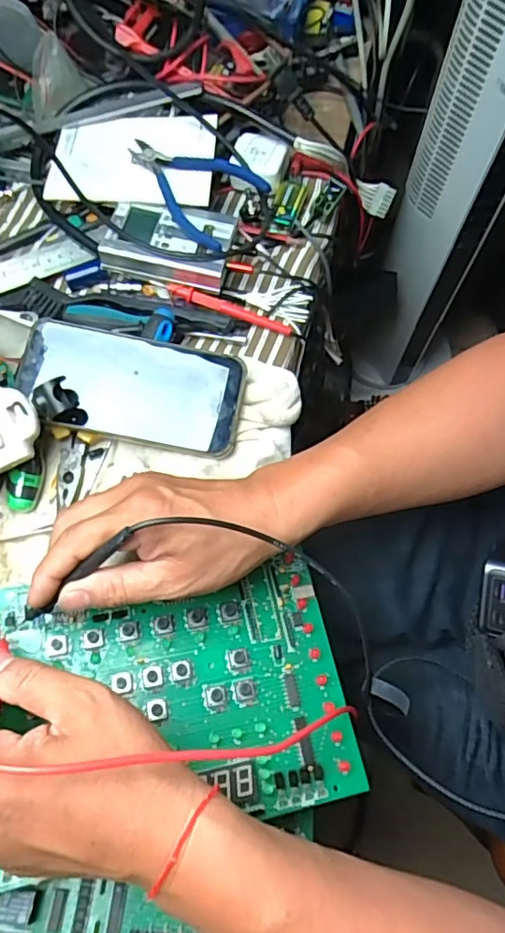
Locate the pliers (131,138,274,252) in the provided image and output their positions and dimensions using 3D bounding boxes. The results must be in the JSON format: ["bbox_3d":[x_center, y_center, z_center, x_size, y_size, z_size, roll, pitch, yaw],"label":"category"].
[{"bbox_3d":[-0.053,-0.243,0.486,0.116,0.026,0.081,37,74,12],"label":"pliers"}]

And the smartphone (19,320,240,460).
[{"bbox_3d":[-0.090,-0.060,0.426,0.161,0.017,0.081,12,80,-2],"label":"smartphone"}]

